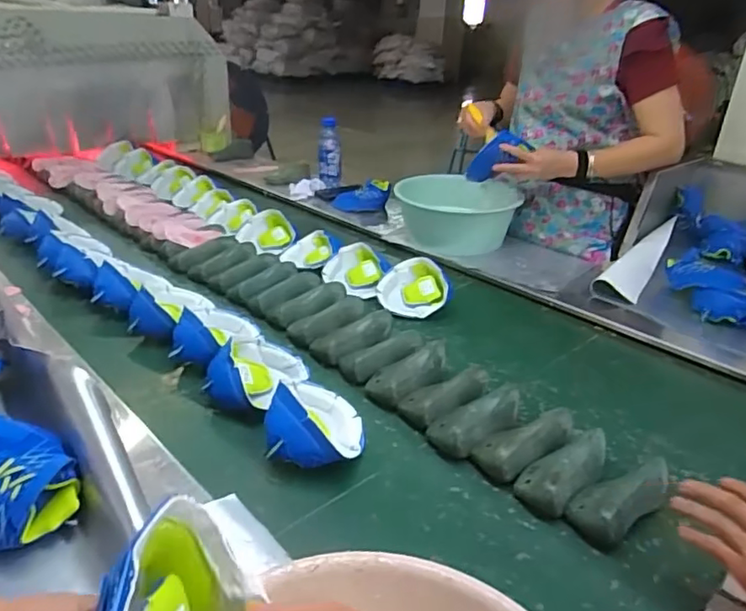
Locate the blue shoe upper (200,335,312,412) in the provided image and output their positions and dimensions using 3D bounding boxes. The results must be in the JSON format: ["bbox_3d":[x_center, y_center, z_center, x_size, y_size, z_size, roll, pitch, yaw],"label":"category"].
[{"bbox_3d":[-0.176,0.093,0.877,0.090,0.062,0.141,17,31,27],"label":"blue shoe upper"}]

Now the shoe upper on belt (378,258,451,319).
[{"bbox_3d":[0.084,-0.042,1.169,0.134,0.067,0.127,2,27,-1],"label":"shoe upper on belt"}]

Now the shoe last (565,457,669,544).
[{"bbox_3d":[0.300,0.226,0.700,0.148,0.050,0.067,-20,34,-36],"label":"shoe last"}]

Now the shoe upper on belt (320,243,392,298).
[{"bbox_3d":[-0.035,-0.077,1.226,0.142,0.058,0.130,7,28,10],"label":"shoe upper on belt"}]

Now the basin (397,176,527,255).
[{"bbox_3d":[0.217,-0.230,1.480,0.312,0.131,0.264,0,27,-4],"label":"basin"}]

